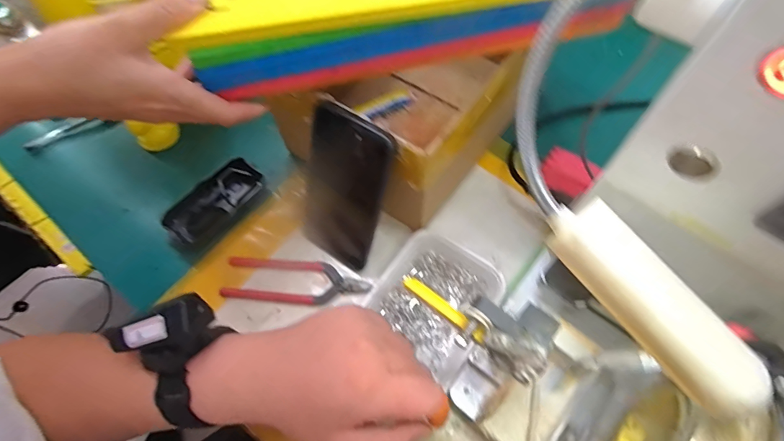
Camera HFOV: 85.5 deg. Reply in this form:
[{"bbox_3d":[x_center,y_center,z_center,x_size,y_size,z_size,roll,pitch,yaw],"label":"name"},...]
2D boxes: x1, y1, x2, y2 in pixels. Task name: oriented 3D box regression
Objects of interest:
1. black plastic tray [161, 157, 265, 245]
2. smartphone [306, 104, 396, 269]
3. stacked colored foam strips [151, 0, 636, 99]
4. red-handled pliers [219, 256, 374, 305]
[{"bbox_3d":[-0.189,-0.019,0.462,0.107,0.028,0.050,-42,70,-17],"label":"black plastic tray"},{"bbox_3d":[-0.046,-0.023,0.388,0.079,0.171,0.014,34,50,16],"label":"smartphone"},{"bbox_3d":[0.009,-0.161,0.320,0.315,0.063,0.089,-8,64,-2],"label":"stacked colored foam strips"},{"bbox_3d":[-0.096,0.061,0.427,0.146,0.009,0.044,3,64,4],"label":"red-handled pliers"}]

